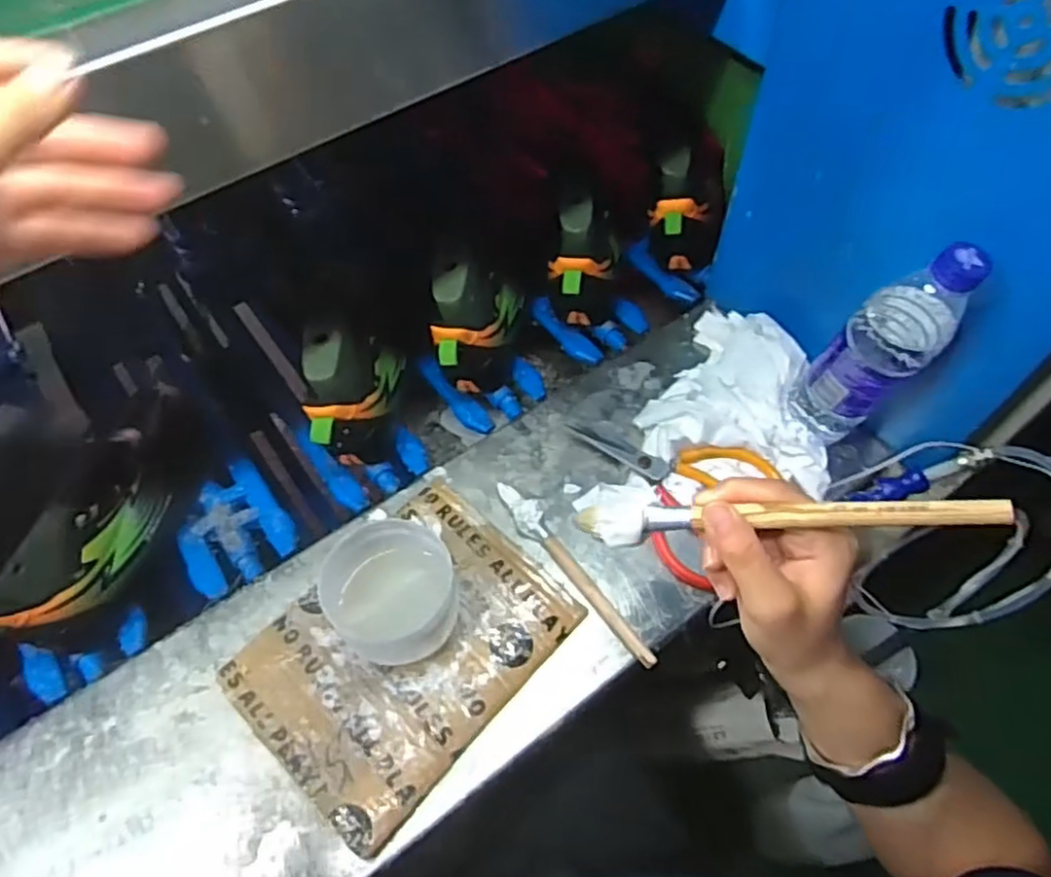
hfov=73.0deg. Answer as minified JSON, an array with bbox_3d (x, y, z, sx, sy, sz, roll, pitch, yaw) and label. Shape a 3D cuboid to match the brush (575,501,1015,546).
[{"bbox_3d":[0.113,0.038,0.333,0.190,0.011,0.018,-5,55,27],"label":"brush"}]

